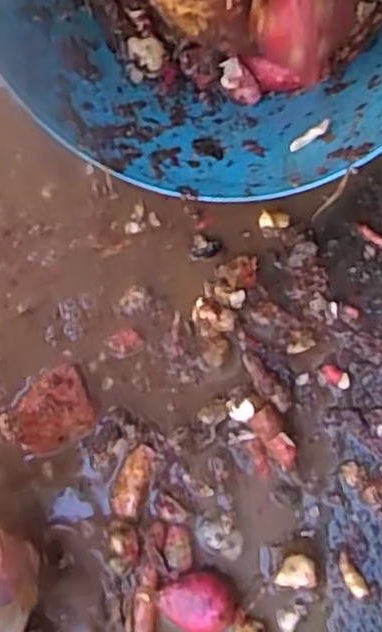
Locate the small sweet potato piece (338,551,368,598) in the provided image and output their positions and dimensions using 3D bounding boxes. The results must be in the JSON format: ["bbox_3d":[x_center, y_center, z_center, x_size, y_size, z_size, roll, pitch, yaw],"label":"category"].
[{"bbox_3d":[0.093,0.152,0.409,0.010,0.006,0.028,-27,79,-7],"label":"small sweet potato piece"}]

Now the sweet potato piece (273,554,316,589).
[{"bbox_3d":[0.059,0.148,0.407,0.023,0.017,0.017,0,77,-1],"label":"sweet potato piece"}]

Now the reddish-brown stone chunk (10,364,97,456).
[{"bbox_3d":[-0.085,0.056,0.424,0.046,0.025,0.045,-26,79,-7],"label":"reddish-brown stone chunk"}]

